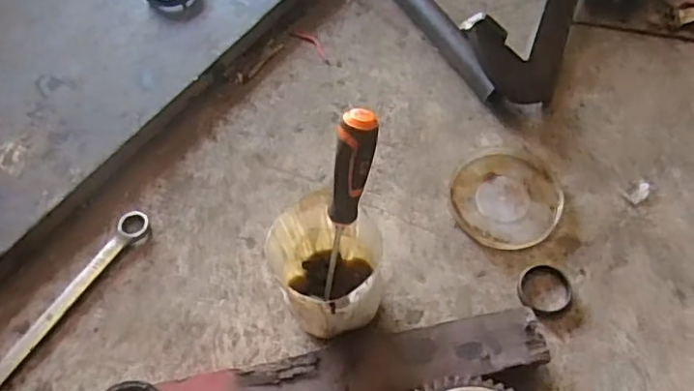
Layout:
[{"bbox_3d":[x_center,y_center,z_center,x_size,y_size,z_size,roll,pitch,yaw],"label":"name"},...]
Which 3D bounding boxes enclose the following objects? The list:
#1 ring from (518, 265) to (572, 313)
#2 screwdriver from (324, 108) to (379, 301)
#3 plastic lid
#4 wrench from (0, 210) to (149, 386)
[{"bbox_3d":[0.192,0.088,0.584,0.050,0.009,0.047,-1,61,1],"label":"ring"},{"bbox_3d":[-0.002,0.014,0.492,0.026,0.182,0.022,19,38,12],"label":"screwdriver"},{"bbox_3d":[0.169,0.004,0.639,0.110,0.010,0.112,-1,61,1],"label":"plastic lid"},{"bbox_3d":[-0.287,0.111,0.596,0.034,0.012,0.245,28,65,16],"label":"wrench"}]

